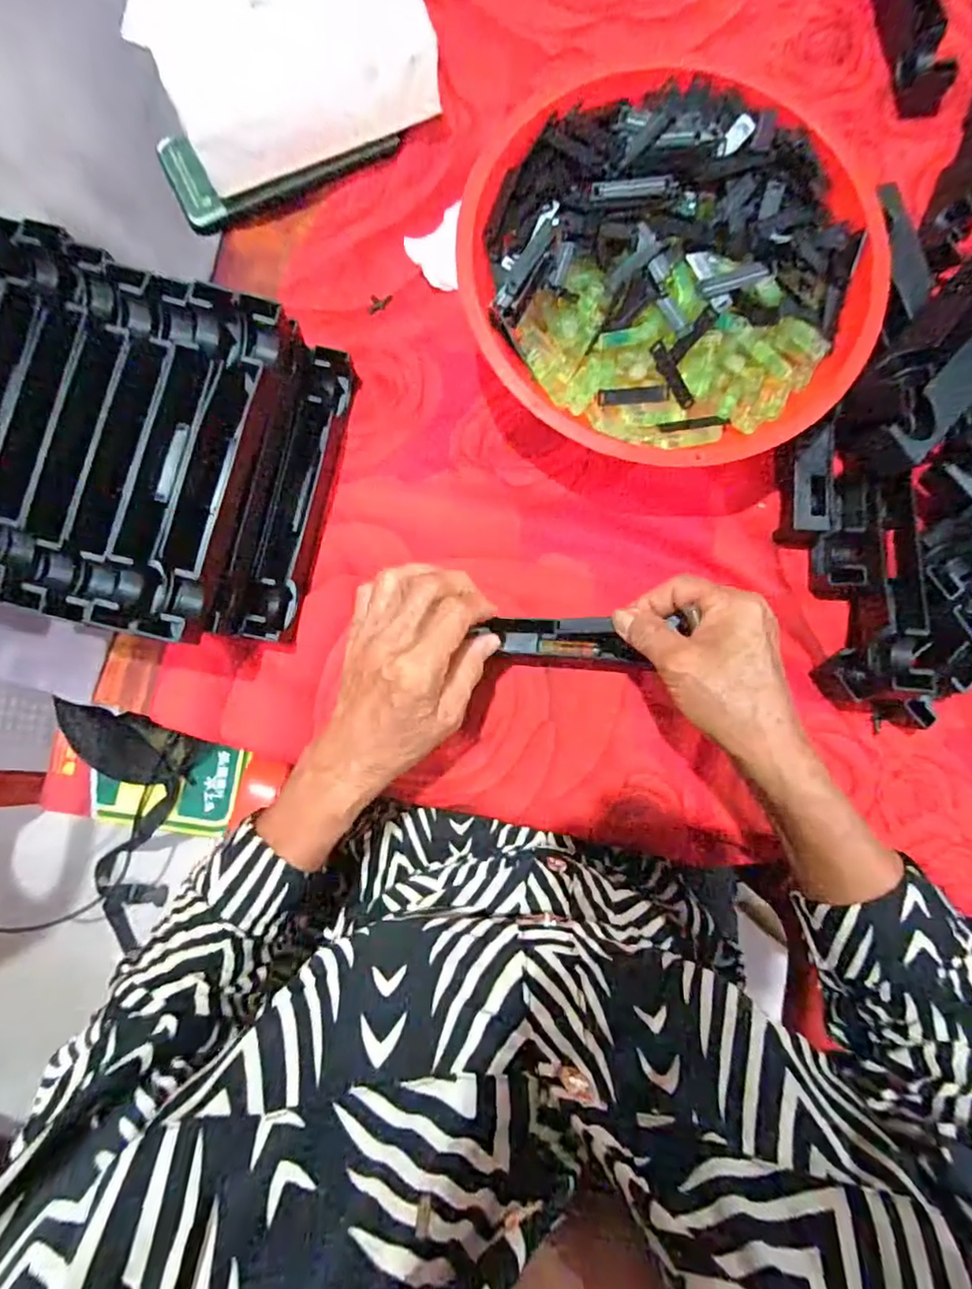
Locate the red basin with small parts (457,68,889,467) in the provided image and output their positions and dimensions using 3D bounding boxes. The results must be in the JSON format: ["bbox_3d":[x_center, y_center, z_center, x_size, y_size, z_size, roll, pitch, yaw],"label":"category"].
[{"bbox_3d":[0.107,-0.218,0.369,0.235,0.080,0.213,22,86,1],"label":"red basin with small parts"}]

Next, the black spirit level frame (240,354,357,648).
[{"bbox_3d":[-0.121,-0.098,0.385,0.025,0.029,0.192,13,86,0],"label":"black spirit level frame"}]

